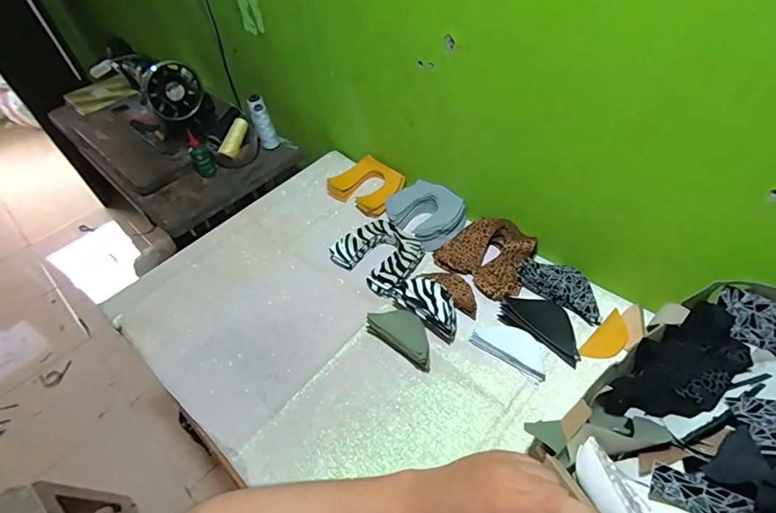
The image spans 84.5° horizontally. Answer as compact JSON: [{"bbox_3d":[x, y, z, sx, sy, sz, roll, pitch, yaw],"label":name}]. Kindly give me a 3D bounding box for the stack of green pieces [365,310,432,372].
[{"bbox_3d":[0.024,0.126,0.683,0.123,0.056,0.056,34,60,31],"label":"stack of green pieces"}]

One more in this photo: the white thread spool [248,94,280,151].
[{"bbox_3d":[-0.319,-0.342,1.094,0.047,0.142,0.041,-19,49,-10],"label":"white thread spool"}]

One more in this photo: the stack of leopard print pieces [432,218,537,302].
[{"bbox_3d":[0.178,-0.013,0.777,0.164,0.042,0.146,24,55,25],"label":"stack of leopard print pieces"}]

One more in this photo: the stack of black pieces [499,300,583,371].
[{"bbox_3d":[0.255,0.105,0.690,0.139,0.019,0.085,32,58,30],"label":"stack of black pieces"}]

